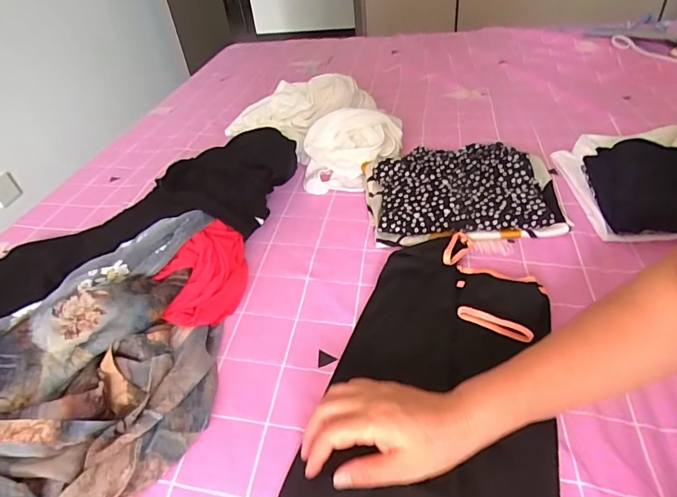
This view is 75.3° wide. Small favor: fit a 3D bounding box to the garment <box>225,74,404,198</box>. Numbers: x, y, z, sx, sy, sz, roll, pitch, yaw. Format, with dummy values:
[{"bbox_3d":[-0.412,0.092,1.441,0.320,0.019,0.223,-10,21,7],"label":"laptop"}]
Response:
[{"bbox_3d":[-0.040,-0.267,0.919,0.261,0.119,0.389,-29,45,-24],"label":"garment"}]

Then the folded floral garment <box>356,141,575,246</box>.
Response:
[{"bbox_3d":[0.201,-0.093,0.719,0.308,0.064,0.200,-2,40,6],"label":"folded floral garment"}]

